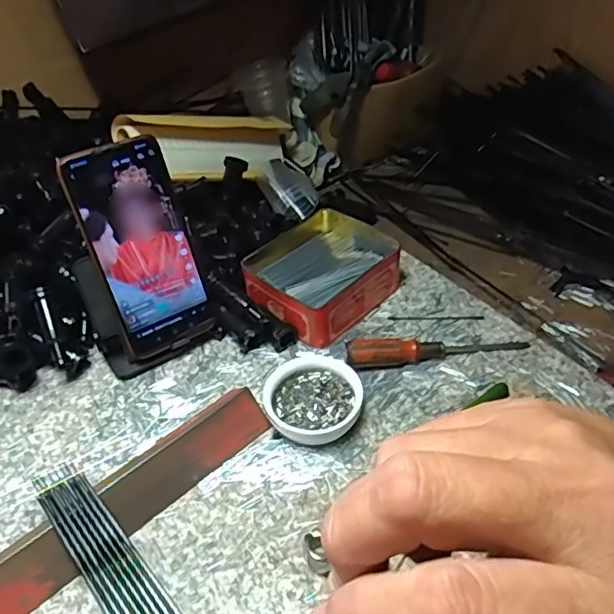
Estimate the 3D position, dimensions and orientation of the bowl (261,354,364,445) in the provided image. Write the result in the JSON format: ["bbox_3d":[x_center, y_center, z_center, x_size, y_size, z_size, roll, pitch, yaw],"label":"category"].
[{"bbox_3d":[0.005,0.072,0.447,0.072,0.025,0.071,-3,43,2],"label":"bowl"}]

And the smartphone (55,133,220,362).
[{"bbox_3d":[-0.125,-0.047,0.468,0.089,0.166,0.009,-24,23,-23],"label":"smartphone"}]

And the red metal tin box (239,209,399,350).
[{"bbox_3d":[0.013,-0.028,0.545,0.110,0.050,0.128,31,54,32],"label":"red metal tin box"}]

